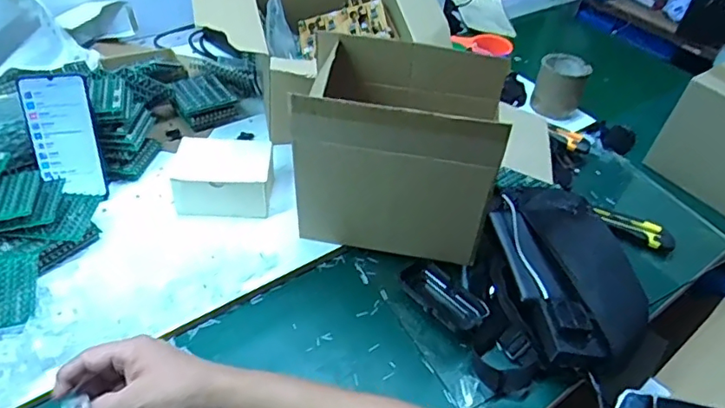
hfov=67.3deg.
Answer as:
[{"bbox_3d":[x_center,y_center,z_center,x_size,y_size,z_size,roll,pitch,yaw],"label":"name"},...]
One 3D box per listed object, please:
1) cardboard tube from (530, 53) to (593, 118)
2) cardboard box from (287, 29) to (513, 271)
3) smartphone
[{"bbox_3d":[0.346,-0.213,0.961,0.064,0.084,0.074,4,43,-4],"label":"cardboard tube"},{"bbox_3d":[0.038,-0.049,0.662,0.219,0.243,0.145,11,43,3],"label":"cardboard box"},{"bbox_3d":[-0.374,-0.084,0.685,0.076,0.150,0.011,-8,21,-11],"label":"smartphone"}]

